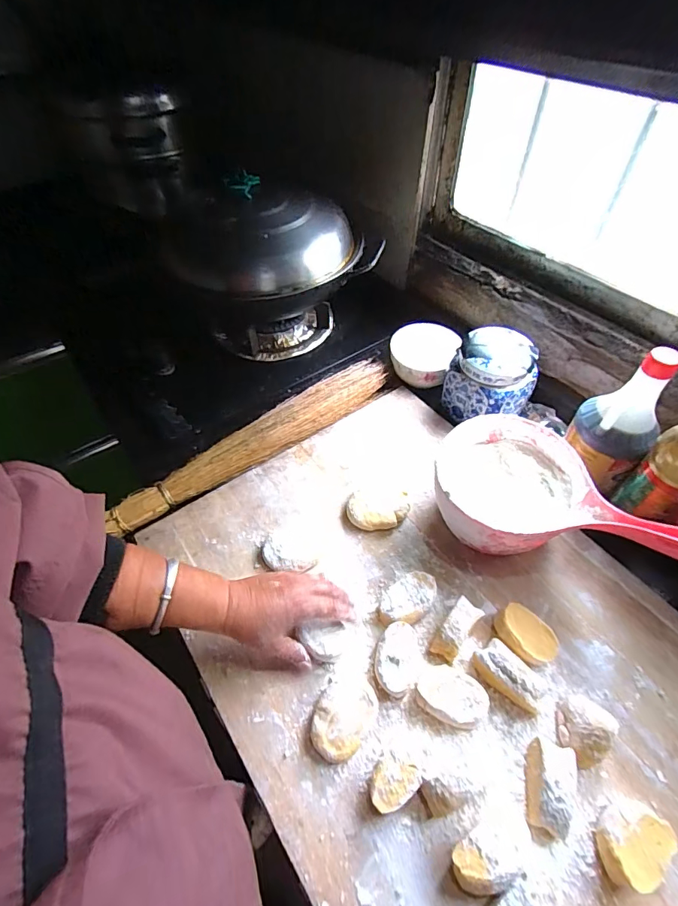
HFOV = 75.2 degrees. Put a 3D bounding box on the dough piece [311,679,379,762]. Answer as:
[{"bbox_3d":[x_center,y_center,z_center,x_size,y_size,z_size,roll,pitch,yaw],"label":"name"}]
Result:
[{"bbox_3d":[0.004,0.244,0.407,0.050,0.020,0.069,25,57,21],"label":"dough piece"}]

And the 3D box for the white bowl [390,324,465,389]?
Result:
[{"bbox_3d":[0.135,-0.158,0.710,0.101,0.051,0.104,-1,51,1],"label":"white bowl"}]

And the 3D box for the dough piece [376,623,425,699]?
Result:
[{"bbox_3d":[0.060,0.202,0.432,0.045,0.025,0.060,14,53,13],"label":"dough piece"}]

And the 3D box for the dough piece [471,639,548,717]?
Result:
[{"bbox_3d":[0.163,0.212,0.418,0.031,0.037,0.067,-34,58,-23],"label":"dough piece"}]

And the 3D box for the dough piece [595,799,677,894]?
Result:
[{"bbox_3d":[0.228,0.304,0.344,0.056,0.034,0.040,-31,56,-20],"label":"dough piece"}]

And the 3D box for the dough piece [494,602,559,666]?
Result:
[{"bbox_3d":[0.185,0.182,0.440,0.037,0.031,0.059,-34,58,-22],"label":"dough piece"}]

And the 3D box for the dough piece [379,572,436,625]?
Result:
[{"bbox_3d":[0.072,0.157,0.467,0.065,0.029,0.039,-27,55,-18],"label":"dough piece"}]

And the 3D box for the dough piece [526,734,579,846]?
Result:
[{"bbox_3d":[0.172,0.277,0.362,0.035,0.035,0.067,17,54,15],"label":"dough piece"}]

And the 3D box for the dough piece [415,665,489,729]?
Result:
[{"bbox_3d":[0.106,0.226,0.413,0.061,0.022,0.047,18,54,16],"label":"dough piece"}]

